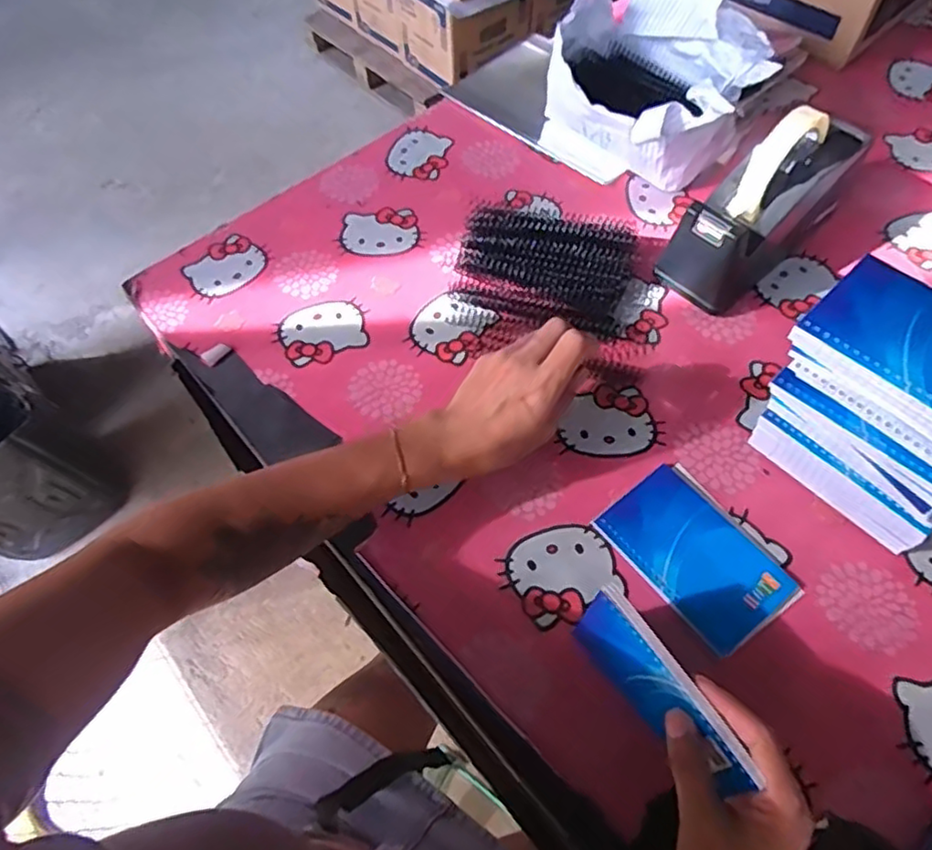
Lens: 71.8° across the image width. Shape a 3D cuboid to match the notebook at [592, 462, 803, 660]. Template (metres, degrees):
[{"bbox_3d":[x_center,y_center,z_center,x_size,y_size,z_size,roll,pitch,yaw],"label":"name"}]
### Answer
[{"bbox_3d":[0.172,0.095,0.479,0.086,0.009,0.131,-34,64,-16],"label":"notebook"}]

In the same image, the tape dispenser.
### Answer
[{"bbox_3d":[0.272,-0.200,0.586,0.196,0.124,0.076,-40,66,-19],"label":"tape dispenser"}]

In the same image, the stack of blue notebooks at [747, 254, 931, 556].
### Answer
[{"bbox_3d":[0.279,0.000,0.439,0.076,0.165,0.139,-40,66,-19],"label":"stack of blue notebooks"}]

